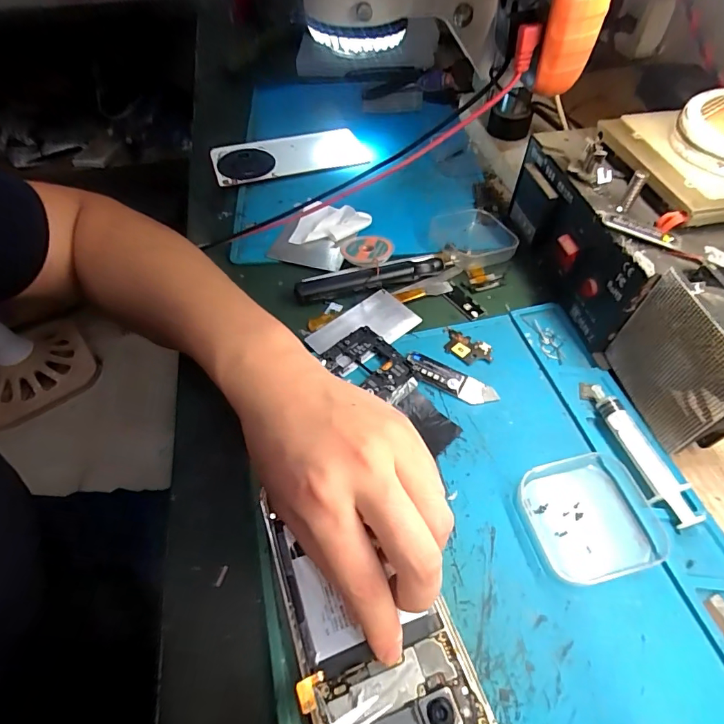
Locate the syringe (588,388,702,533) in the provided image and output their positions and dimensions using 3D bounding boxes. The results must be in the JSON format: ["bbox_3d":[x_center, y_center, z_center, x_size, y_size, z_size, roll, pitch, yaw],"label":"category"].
[{"bbox_3d":[0.166,0.052,0.267,0.017,0.014,0.090,-12,54,-8],"label":"syringe"}]

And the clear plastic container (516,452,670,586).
[{"bbox_3d":[0.128,0.085,0.248,0.069,0.012,0.062,-12,54,-8],"label":"clear plastic container"}]

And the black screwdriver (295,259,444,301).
[{"bbox_3d":[0.008,-0.067,0.360,0.121,0.015,0.013,-13,54,-8],"label":"black screwdriver"}]

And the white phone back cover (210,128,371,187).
[{"bbox_3d":[-0.076,-0.224,0.484,0.163,0.007,0.078,-15,54,-10],"label":"white phone back cover"}]

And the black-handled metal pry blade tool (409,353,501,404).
[{"bbox_3d":[0.061,0.012,0.308,0.064,0.006,0.019,25,57,18],"label":"black-handled metal pry blade tool"}]

